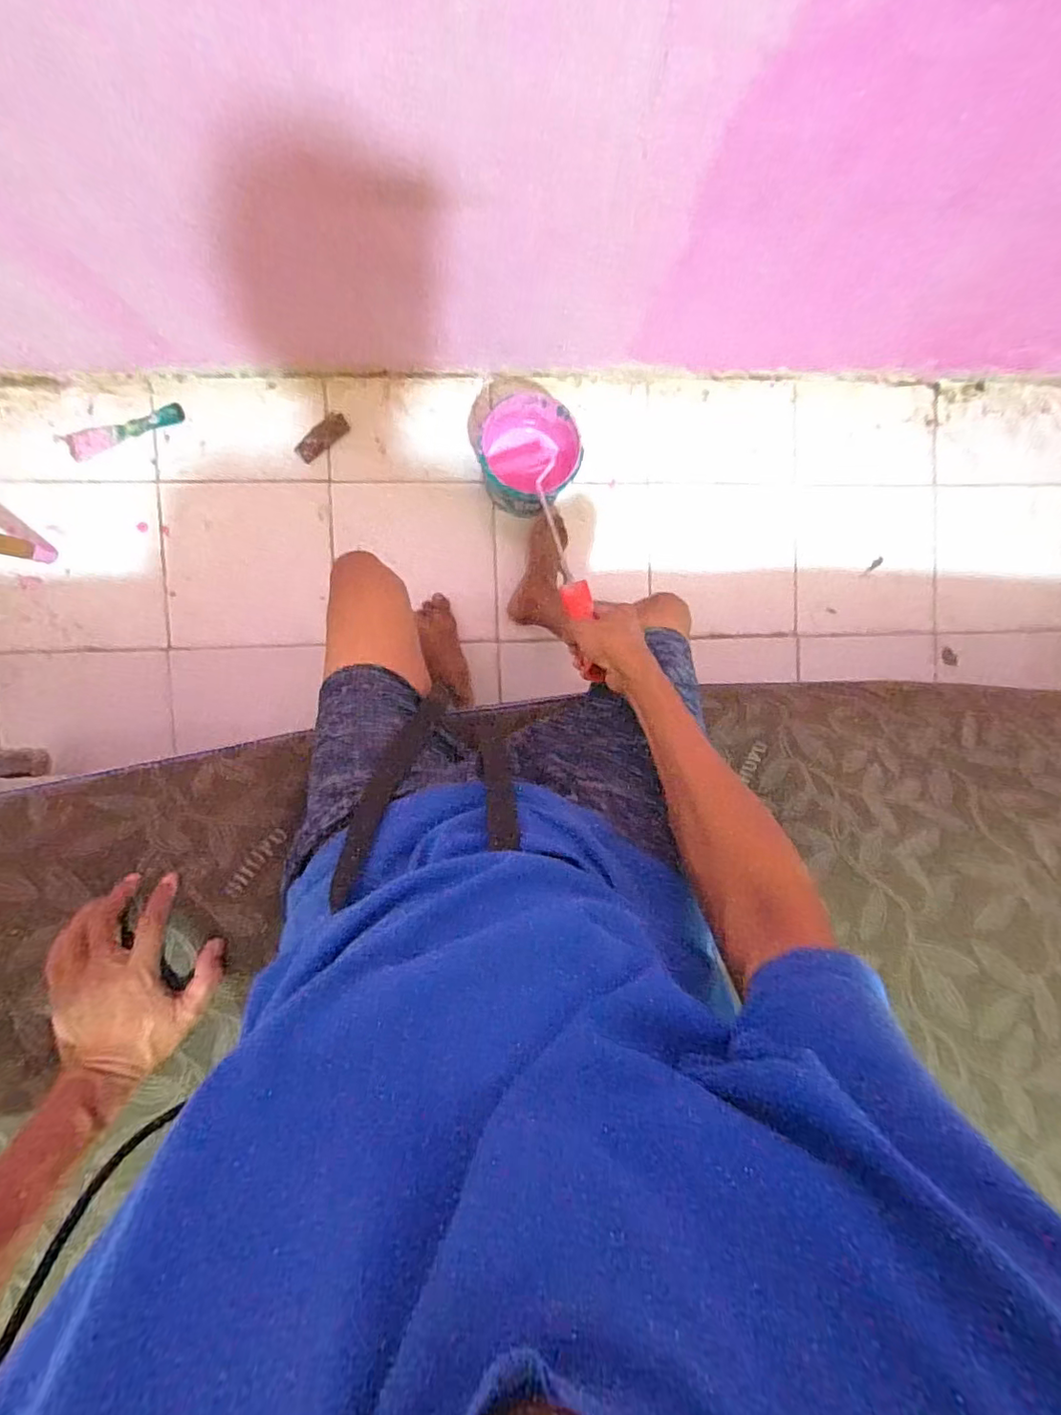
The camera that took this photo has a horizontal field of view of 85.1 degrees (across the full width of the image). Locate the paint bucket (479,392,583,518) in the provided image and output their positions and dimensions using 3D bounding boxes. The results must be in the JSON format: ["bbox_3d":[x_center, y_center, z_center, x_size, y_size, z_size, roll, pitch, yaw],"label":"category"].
[{"bbox_3d":[-0.006,-0.434,1.024,0.164,0.156,0.168,0,93,-4],"label":"paint bucket"}]

